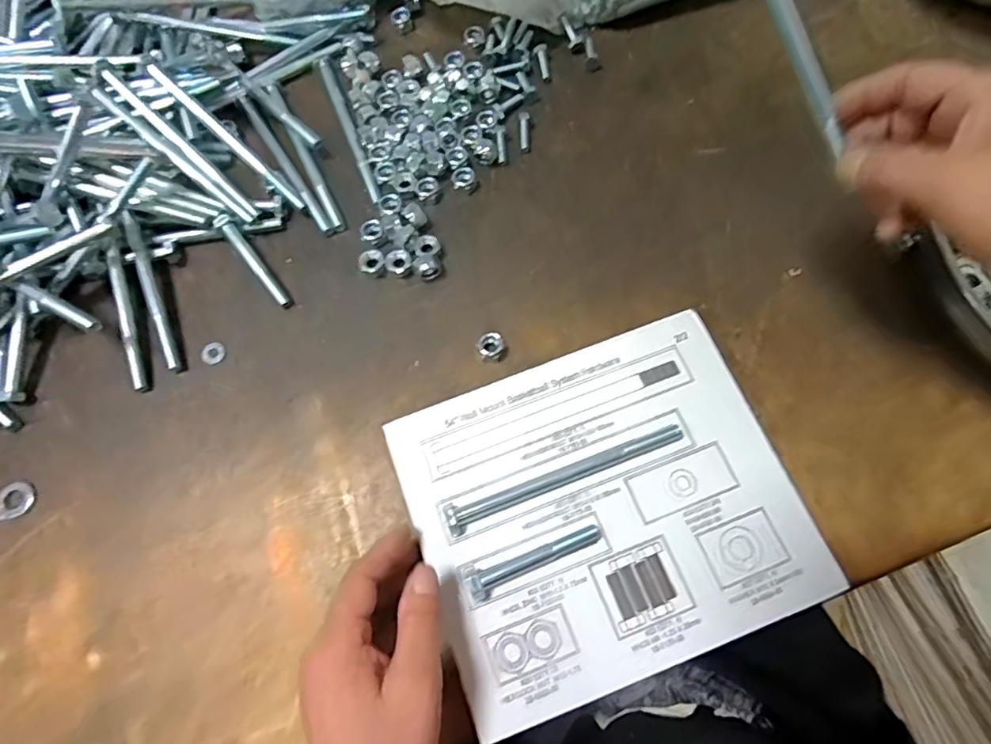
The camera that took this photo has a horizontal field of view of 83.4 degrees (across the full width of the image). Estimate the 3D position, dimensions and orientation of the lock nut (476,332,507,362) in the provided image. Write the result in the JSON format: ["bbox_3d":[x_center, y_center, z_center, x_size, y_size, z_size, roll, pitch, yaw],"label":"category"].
[{"bbox_3d":[-0.002,-0.017,0.387,0.020,0.013,0.016,1,69,3],"label":"lock nut"}]

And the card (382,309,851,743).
[{"bbox_3d":[0.066,0.078,0.340,0.222,0.006,0.189,-21,70,-5],"label":"card"}]

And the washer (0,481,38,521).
[{"bbox_3d":[-0.311,0.083,0.361,0.022,0.004,0.024,-17,69,-4],"label":"washer"}]

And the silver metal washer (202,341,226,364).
[{"bbox_3d":[-0.202,-0.013,0.397,0.016,0.004,0.015,-26,70,-7],"label":"silver metal washer"}]

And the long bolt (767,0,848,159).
[{"bbox_3d":[0.144,-0.180,0.279,0.011,0.012,0.150,-27,96,-7],"label":"long bolt"}]

